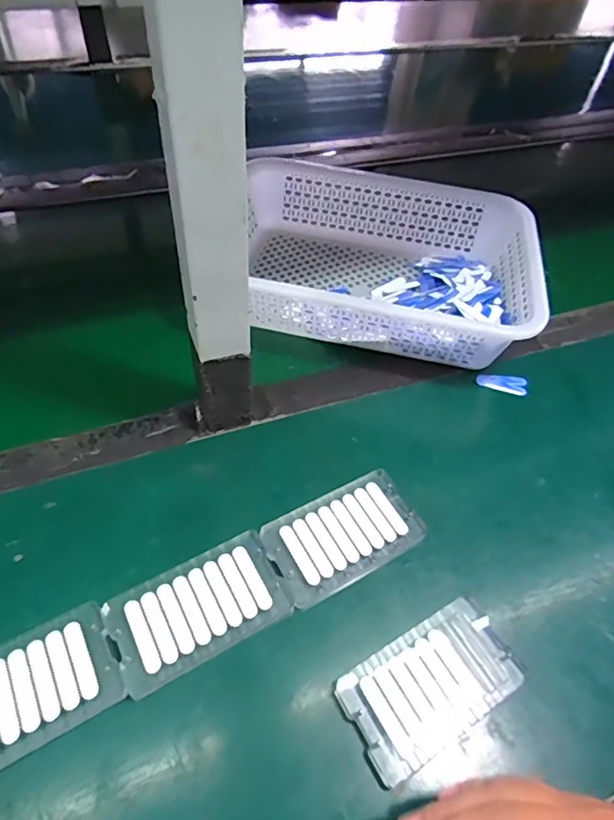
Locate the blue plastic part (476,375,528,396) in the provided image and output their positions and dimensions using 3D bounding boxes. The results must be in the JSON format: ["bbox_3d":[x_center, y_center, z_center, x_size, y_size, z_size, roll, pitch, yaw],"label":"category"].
[{"bbox_3d":[0.205,-0.029,0.536,0.050,0.006,0.018,12,52,5],"label":"blue plastic part"}]

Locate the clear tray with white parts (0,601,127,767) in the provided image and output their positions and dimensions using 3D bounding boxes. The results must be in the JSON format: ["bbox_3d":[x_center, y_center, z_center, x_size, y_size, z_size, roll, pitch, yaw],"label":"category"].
[{"bbox_3d":[-0.186,0.183,0.326,0.122,0.008,0.070,-24,57,-21],"label":"clear tray with white parts"}]

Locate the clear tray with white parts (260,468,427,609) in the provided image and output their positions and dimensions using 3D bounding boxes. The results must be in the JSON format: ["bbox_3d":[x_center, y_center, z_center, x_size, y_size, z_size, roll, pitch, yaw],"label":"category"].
[{"bbox_3d":[0.030,0.100,0.411,0.122,0.013,0.071,-22,56,-20],"label":"clear tray with white parts"}]

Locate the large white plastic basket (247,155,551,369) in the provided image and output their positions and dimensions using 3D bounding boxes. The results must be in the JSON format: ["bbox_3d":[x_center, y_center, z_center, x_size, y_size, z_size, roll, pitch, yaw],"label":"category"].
[{"bbox_3d":[0.072,-0.169,0.585,0.350,0.083,0.252,12,52,5],"label":"large white plastic basket"}]

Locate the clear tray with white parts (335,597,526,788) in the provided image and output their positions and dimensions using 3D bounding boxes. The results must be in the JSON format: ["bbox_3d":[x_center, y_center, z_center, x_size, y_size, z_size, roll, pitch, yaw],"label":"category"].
[{"bbox_3d":[0.087,0.186,0.350,0.121,0.011,0.067,-24,57,-21],"label":"clear tray with white parts"}]

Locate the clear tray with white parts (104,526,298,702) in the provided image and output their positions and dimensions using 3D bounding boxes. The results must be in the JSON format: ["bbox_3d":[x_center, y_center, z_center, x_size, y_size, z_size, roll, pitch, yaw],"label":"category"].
[{"bbox_3d":[-0.077,0.143,0.368,0.118,0.012,0.070,-23,56,-21],"label":"clear tray with white parts"}]

